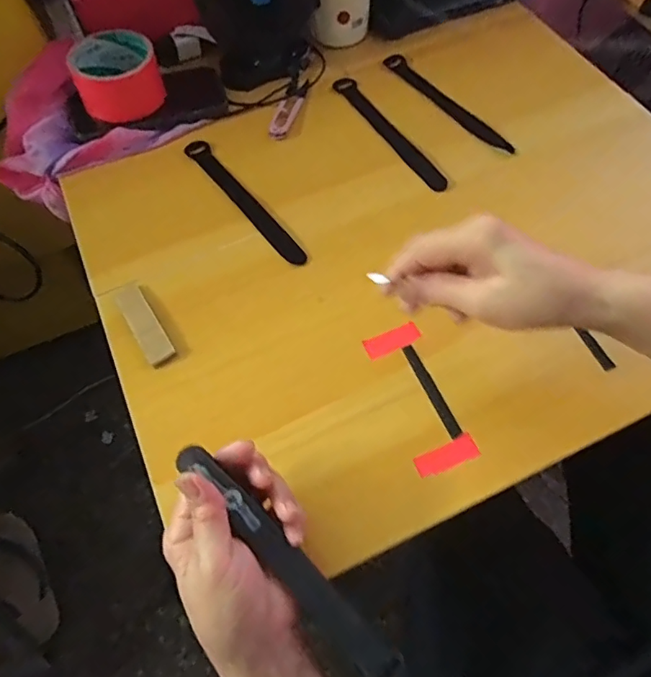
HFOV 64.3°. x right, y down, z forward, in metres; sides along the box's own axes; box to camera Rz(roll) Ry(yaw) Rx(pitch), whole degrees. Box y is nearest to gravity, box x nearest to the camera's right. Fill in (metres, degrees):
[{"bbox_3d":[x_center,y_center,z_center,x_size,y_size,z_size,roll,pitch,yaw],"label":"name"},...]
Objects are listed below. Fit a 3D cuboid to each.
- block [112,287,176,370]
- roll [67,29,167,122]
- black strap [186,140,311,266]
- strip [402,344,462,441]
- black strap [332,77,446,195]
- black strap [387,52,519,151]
[{"bbox_3d":[-0.155,-0.012,0.443,0.025,0.005,0.085,-30,65,-15],"label":"block"},{"bbox_3d":[-0.221,-0.281,0.555,0.083,0.056,0.083,0,61,0],"label":"roll"},{"bbox_3d":[-0.081,-0.137,0.506,0.024,0.004,0.195,-33,66,-17],"label":"black strap"},{"bbox_3d":[0.084,0.041,0.413,0.012,0.004,0.083,-20,63,-11],"label":"strip"},{"bbox_3d":[0.067,-0.223,0.553,0.022,0.005,0.201,-27,64,-14],"label":"black strap"},{"bbox_3d":[0.131,-0.262,0.570,0.021,0.005,0.194,-31,66,-16],"label":"black strap"}]

